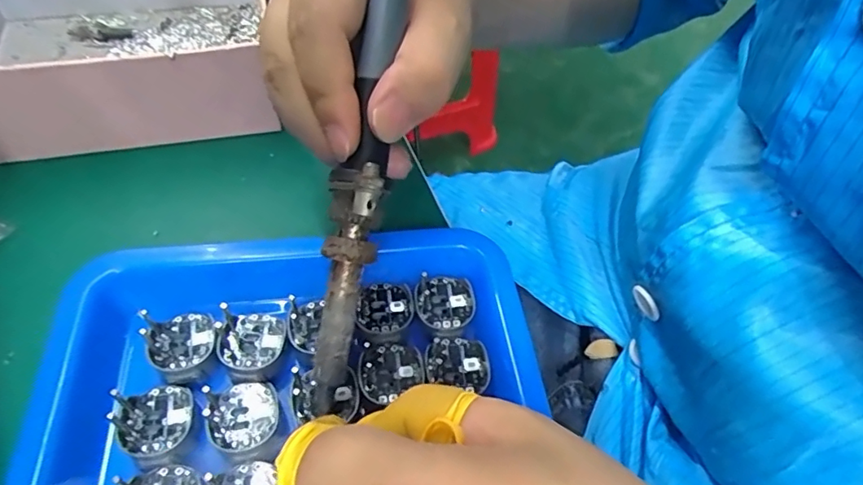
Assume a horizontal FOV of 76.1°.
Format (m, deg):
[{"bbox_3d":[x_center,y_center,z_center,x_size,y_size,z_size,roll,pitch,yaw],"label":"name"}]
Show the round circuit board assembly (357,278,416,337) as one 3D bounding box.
[{"bbox_3d":[-0.020,0.027,0.232,0.023,0.004,0.025,1,54,-2],"label":"round circuit board assembly"}]

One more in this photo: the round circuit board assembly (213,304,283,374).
[{"bbox_3d":[-0.073,0.038,0.219,0.025,0.005,0.026,1,54,-2],"label":"round circuit board assembly"}]

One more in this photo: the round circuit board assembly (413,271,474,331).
[{"bbox_3d":[0.005,0.025,0.236,0.026,0.005,0.025,1,54,-2],"label":"round circuit board assembly"}]

